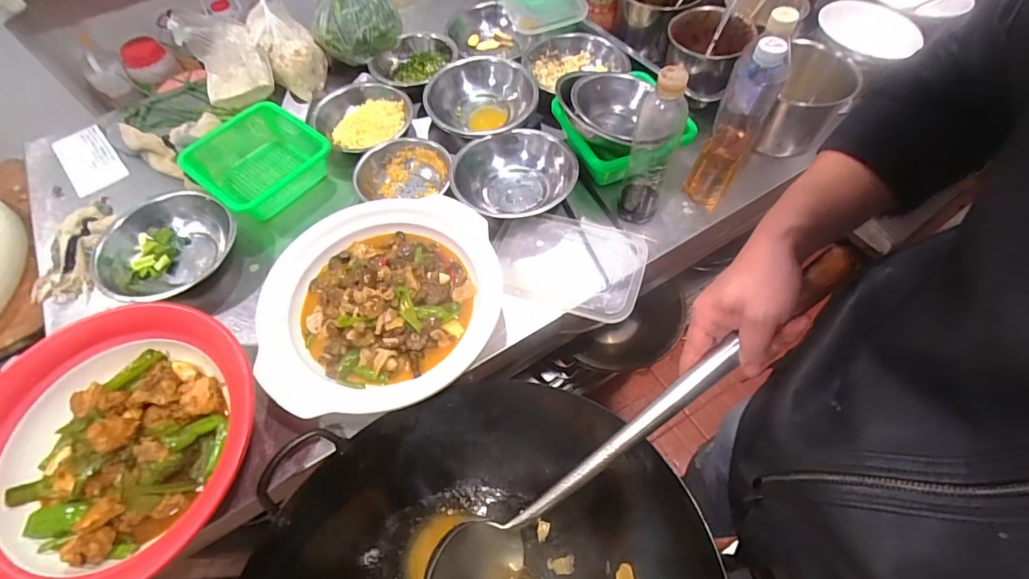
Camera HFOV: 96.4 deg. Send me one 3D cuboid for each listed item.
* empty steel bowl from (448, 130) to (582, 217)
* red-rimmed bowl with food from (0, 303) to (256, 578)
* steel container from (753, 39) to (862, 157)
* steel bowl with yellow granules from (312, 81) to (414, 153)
[{"bbox_3d":[-0.003,-0.164,0.679,0.175,0.060,0.167,-1,60,2],"label":"empty steel bowl"},{"bbox_3d":[-0.408,0.170,0.491,0.263,0.093,0.294,0,60,2],"label":"red-rimmed bowl with food"},{"bbox_3d":[0.459,-0.287,0.713,0.107,0.108,0.133,22,63,14],"label":"steel container"},{"bbox_3d":[-0.240,-0.279,0.765,0.152,0.050,0.149,-1,60,2],"label":"steel bowl with yellow granules"}]

